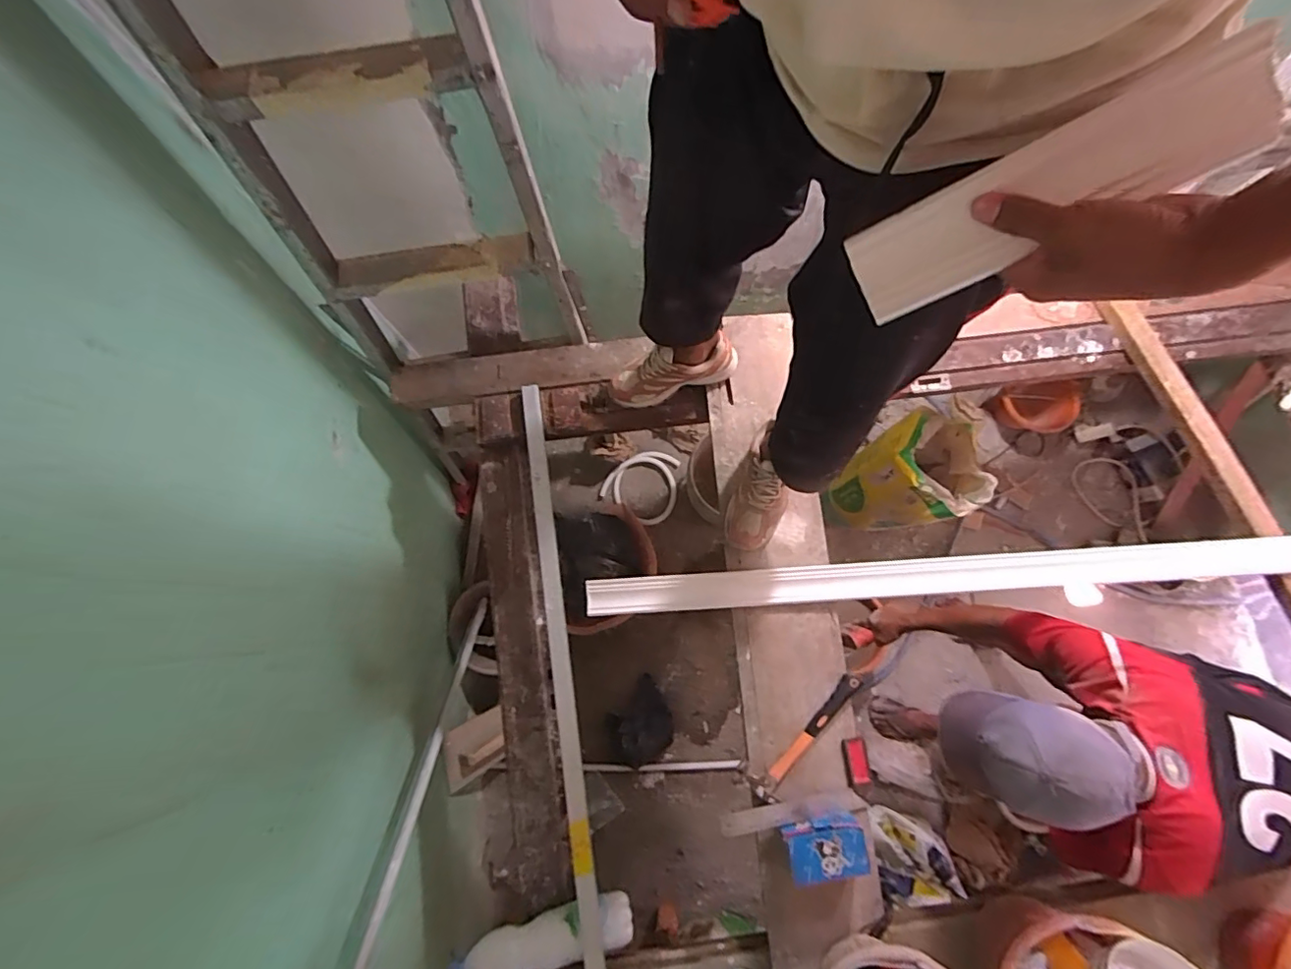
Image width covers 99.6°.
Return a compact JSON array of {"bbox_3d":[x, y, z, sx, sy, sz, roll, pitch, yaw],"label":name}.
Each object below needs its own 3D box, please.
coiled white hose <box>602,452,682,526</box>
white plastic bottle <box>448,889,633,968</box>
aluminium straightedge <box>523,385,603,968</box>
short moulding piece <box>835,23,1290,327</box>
[{"bbox_3d":[0.007,-0.006,1.983,0.252,0.036,0.267,37,74,3],"label":"coiled white hose"},{"bbox_3d":[-0.191,0.858,1.025,0.330,0.074,0.091,-14,77,-3],"label":"white plastic bottle"},{"bbox_3d":[-0.177,0.358,1.121,0.040,0.032,1.190,-9,77,-1],"label":"aluminium straightedge"},{"bbox_3d":[0.268,-0.197,0.373,0.238,0.011,0.068,-22,101,26],"label":"short moulding piece"}]

